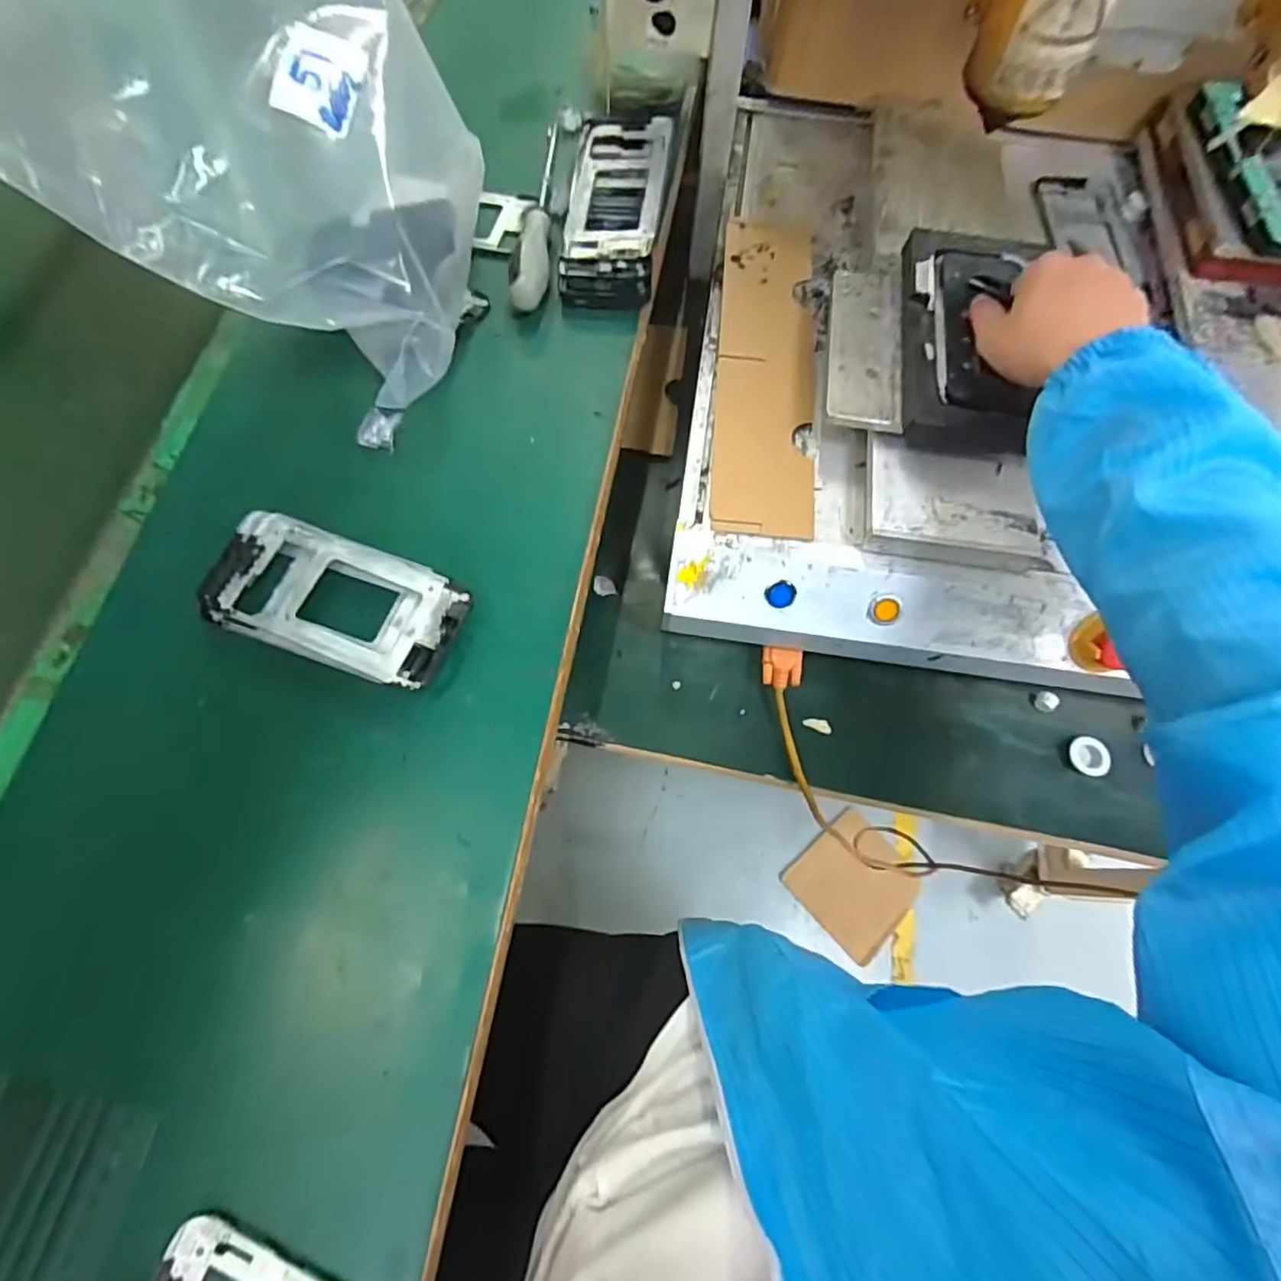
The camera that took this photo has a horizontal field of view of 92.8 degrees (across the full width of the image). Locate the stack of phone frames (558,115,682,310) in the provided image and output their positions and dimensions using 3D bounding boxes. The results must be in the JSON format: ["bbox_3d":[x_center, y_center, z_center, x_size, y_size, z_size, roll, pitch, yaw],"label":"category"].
[{"bbox_3d":[-0.018,-0.360,0.513,0.081,0.045,0.175,6,69,0],"label":"stack of phone frames"}]

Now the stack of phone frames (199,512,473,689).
[{"bbox_3d":[-0.198,-0.025,0.397,0.164,0.020,0.081,20,69,5],"label":"stack of phone frames"}]

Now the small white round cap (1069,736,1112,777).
[{"bbox_3d":[0.379,0.097,0.515,0.012,0.027,0.035,26,50,-28],"label":"small white round cap"}]

